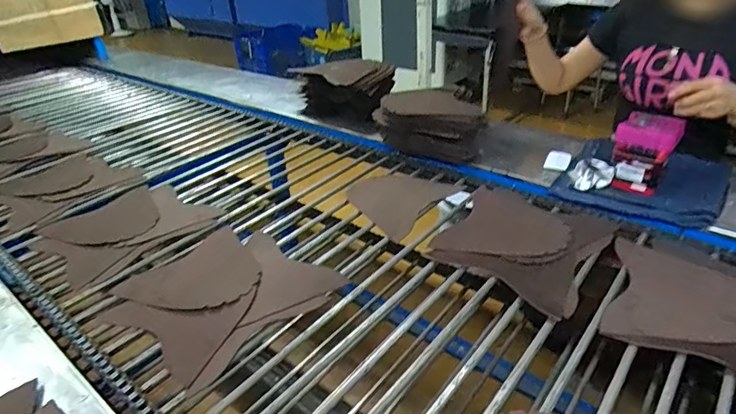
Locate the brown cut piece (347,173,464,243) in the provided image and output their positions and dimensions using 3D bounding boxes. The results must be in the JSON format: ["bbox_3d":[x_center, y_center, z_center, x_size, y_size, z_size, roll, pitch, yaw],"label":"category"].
[{"bbox_3d":[0.056,-0.021,1.074,0.224,0.008,0.243,21,41,34],"label":"brown cut piece"}]

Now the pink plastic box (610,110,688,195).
[{"bbox_3d":[0.583,-0.108,0.986,0.113,0.148,0.107,18,37,30],"label":"pink plastic box"}]

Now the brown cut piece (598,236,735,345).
[{"bbox_3d":[0.509,0.145,0.737,0.218,0.017,0.252,14,37,27],"label":"brown cut piece"}]

